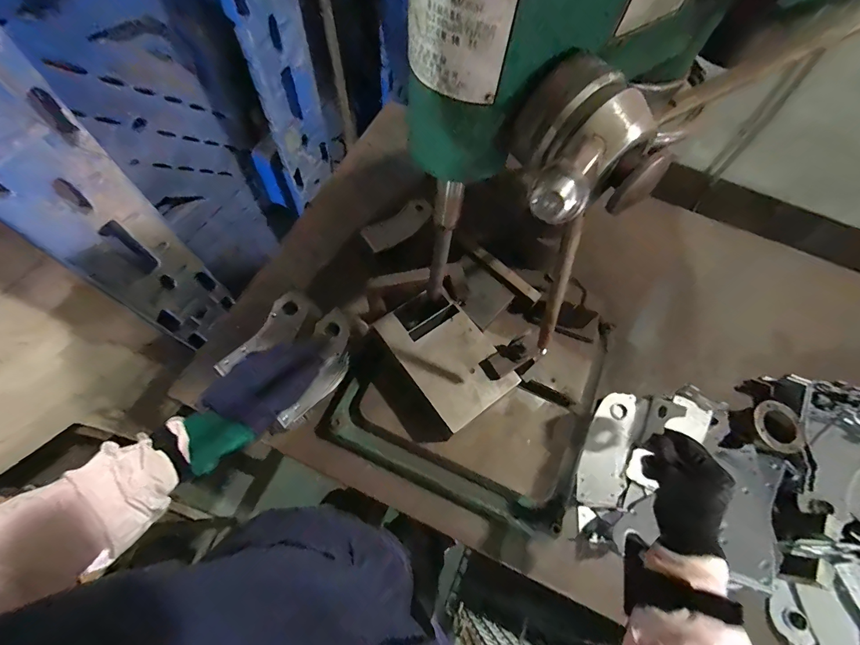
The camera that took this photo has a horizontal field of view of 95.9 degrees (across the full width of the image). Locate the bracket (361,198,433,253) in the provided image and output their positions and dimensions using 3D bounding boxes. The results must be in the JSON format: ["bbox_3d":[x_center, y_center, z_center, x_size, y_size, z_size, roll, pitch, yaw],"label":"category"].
[{"bbox_3d":[-0.060,-0.192,0.765,0.142,0.012,0.062,-33,77,-4],"label":"bracket"}]

